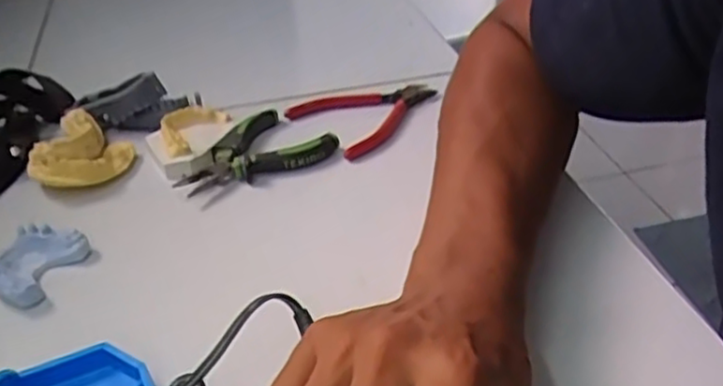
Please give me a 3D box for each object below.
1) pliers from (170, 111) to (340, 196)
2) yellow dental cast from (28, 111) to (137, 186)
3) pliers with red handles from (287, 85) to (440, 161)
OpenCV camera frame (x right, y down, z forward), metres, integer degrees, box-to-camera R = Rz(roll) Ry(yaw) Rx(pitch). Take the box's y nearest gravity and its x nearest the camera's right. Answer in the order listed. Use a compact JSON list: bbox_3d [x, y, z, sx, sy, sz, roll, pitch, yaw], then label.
[{"bbox_3d":[-0.080,-0.026,0.504,0.077,0.018,0.109,25,43,31],"label":"pliers"},{"bbox_3d":[-0.208,-0.035,0.504,0.070,0.030,0.072,-16,39,-20],"label":"yellow dental cast"},{"bbox_3d":[0.007,-0.068,0.563,0.114,0.011,0.087,-27,43,-31],"label":"pliers with red handles"}]

